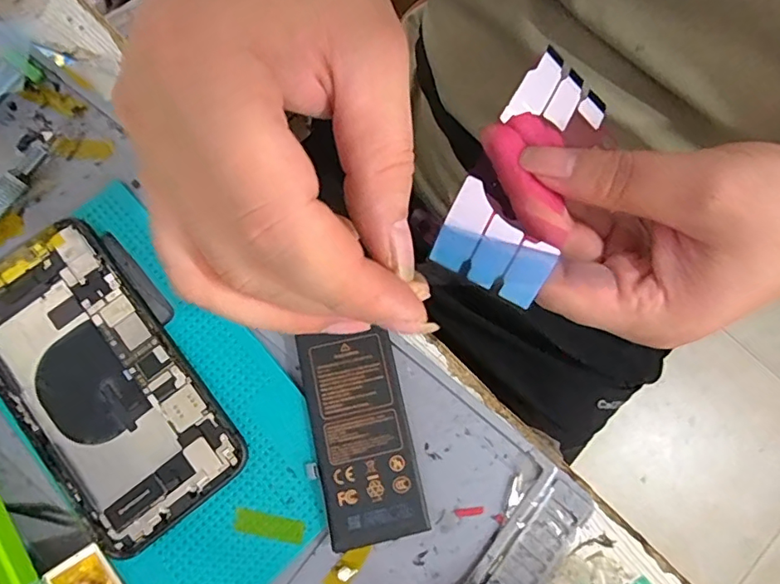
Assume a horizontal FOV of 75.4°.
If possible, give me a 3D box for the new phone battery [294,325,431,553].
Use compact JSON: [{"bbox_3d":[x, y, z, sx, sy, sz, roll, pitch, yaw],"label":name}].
[{"bbox_3d":[-0.014,0.066,0.236,0.045,0.005,0.094,-12,80,-3],"label":"new phone battery"}]

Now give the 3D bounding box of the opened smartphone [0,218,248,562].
[{"bbox_3d":[-0.137,0.041,0.237,0.074,0.007,0.148,-39,82,-7],"label":"opened smartphone"}]

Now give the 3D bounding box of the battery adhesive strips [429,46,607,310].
[{"bbox_3d":[0.057,-0.050,0.202,0.042,0.019,0.102,26,73,4],"label":"battery adhesive strips"}]

